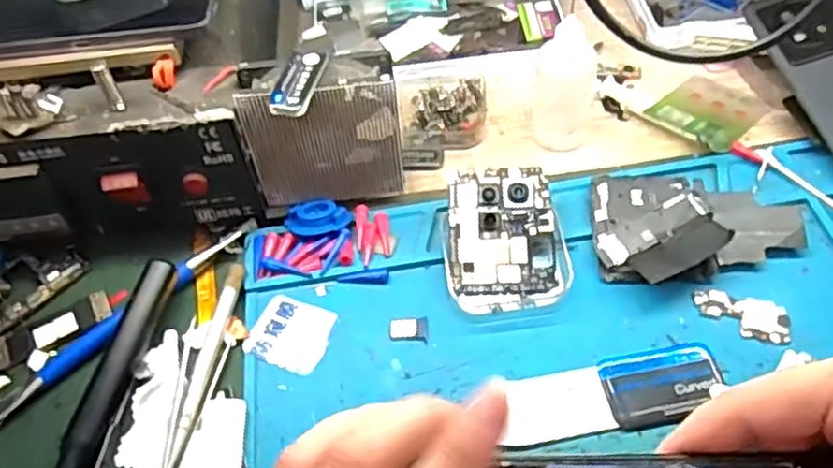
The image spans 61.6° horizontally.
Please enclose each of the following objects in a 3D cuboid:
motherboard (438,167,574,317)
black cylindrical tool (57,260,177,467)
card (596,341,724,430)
[{"bbox_3d":[0.044,0.003,0.365,0.060,0.011,0.075,-5,77,0],"label":"motherboard"},{"bbox_3d":[-0.144,0.067,0.334,0.015,0.021,0.117,8,54,10],"label":"black cylindrical tool"},{"bbox_3d":[0.114,0.069,0.322,0.053,0.004,0.036,-10,53,-3],"label":"card"}]

